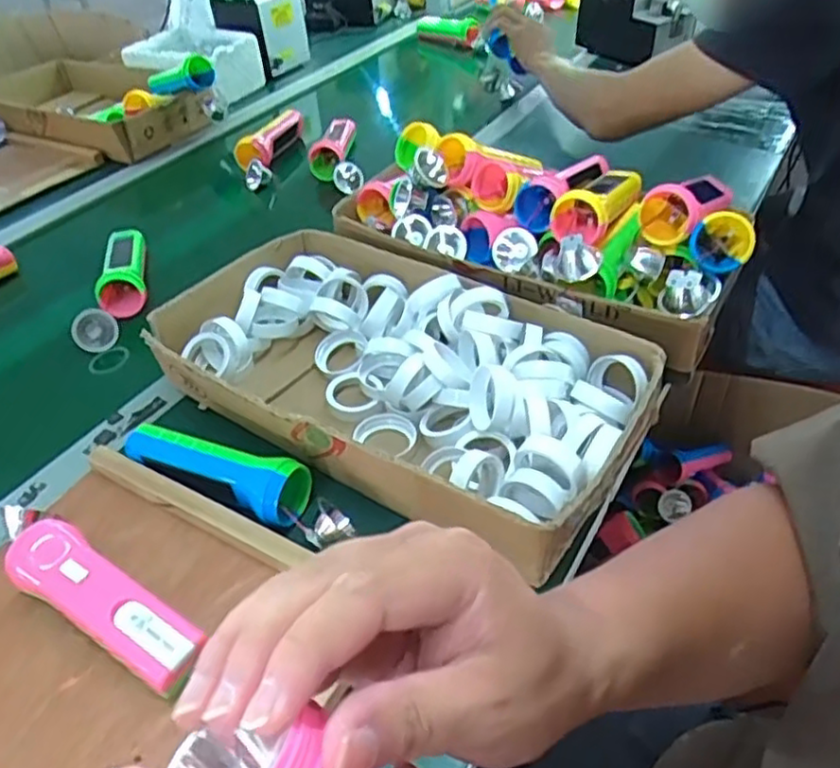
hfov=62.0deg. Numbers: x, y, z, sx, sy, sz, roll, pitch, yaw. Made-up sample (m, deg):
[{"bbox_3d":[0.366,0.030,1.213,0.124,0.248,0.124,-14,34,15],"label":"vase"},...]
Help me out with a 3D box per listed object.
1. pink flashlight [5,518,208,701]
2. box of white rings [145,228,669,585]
[{"bbox_3d":[-0.215,0.151,0.474,0.163,0.042,0.047,23,48,28],"label":"pink flashlight"},{"bbox_3d":[-0.019,-0.013,0.614,0.405,0.073,0.237,22,48,28],"label":"box of white rings"}]

